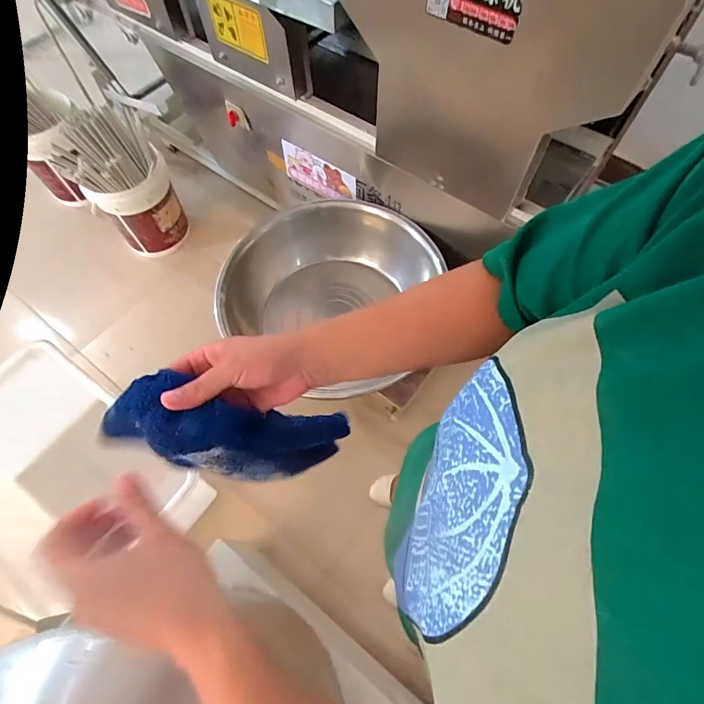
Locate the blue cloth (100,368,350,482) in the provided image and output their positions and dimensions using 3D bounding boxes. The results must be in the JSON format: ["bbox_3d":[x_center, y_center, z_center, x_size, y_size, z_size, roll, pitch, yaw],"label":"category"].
[{"bbox_3d":[-0.101,0.081,0.401,0.078,0.238,0.064,-24,57,35],"label":"blue cloth"}]

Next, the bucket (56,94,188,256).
[{"bbox_3d":[-0.802,-0.583,1.520,0.323,0.444,0.278,-34,68,-16],"label":"bucket"}]

